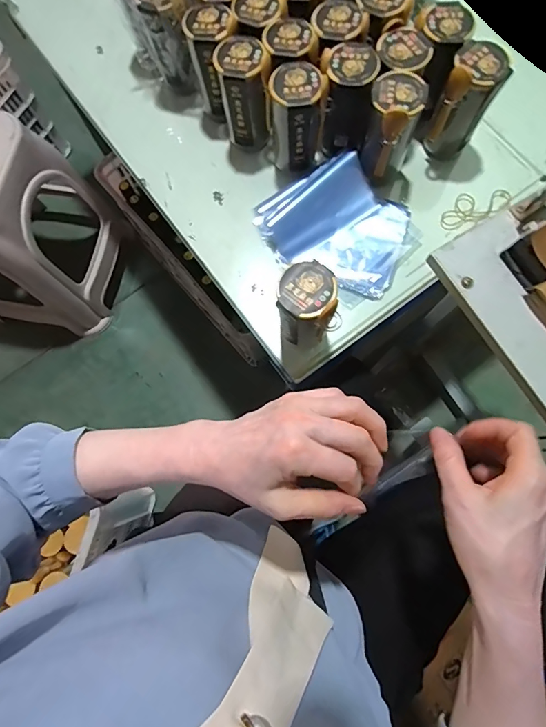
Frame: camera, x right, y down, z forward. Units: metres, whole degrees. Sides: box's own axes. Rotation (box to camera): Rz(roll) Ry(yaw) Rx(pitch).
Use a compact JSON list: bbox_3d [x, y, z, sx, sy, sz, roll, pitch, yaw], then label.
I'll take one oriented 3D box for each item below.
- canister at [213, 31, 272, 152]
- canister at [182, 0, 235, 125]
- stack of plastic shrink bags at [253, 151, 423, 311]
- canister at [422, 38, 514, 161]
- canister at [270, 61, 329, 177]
[{"bbox_3d":[-0.038,-0.376,0.573,0.065,0.134,0.064,-7,77,0],"label":"canister"},{"bbox_3d":[-0.080,-0.430,0.586,0.066,0.134,0.069,0,77,1],"label":"canister"},{"bbox_3d":[0.097,-0.191,0.573,0.175,0.036,0.210,-44,80,-8],"label":"stack of plastic shrink bags"},{"bbox_3d":[0.258,-0.348,0.551,0.065,0.133,0.069,0,77,1],"label":"canister"},{"bbox_3d":[0.035,-0.331,0.556,0.069,0.129,0.071,0,77,1],"label":"canister"}]

